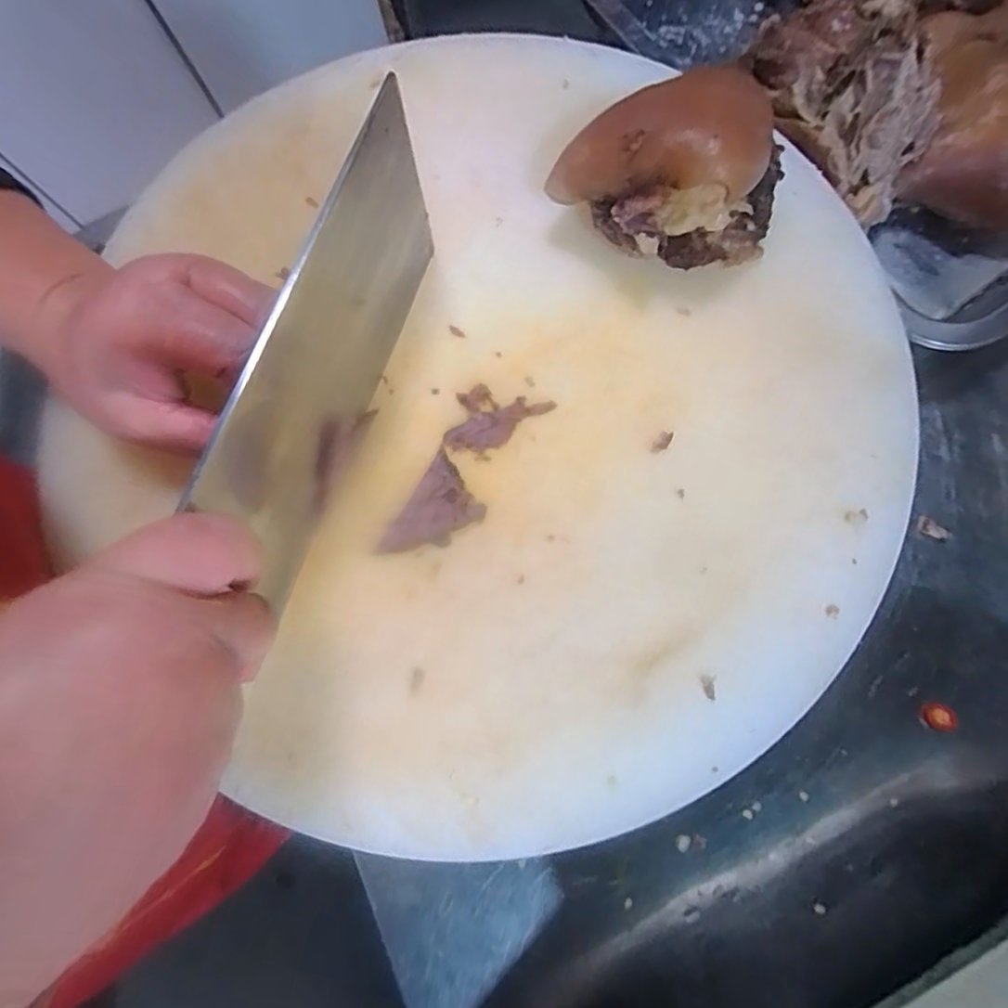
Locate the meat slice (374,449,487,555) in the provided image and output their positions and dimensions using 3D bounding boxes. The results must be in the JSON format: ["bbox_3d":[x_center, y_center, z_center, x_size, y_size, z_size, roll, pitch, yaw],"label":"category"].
[{"bbox_3d":[-0.027,0.005,0.229,0.030,0.004,0.047,28,80,11],"label":"meat slice"}]

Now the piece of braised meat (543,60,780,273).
[{"bbox_3d":[0.067,-0.134,0.229,0.092,0.061,0.056,-10,76,2],"label":"piece of braised meat"}]

